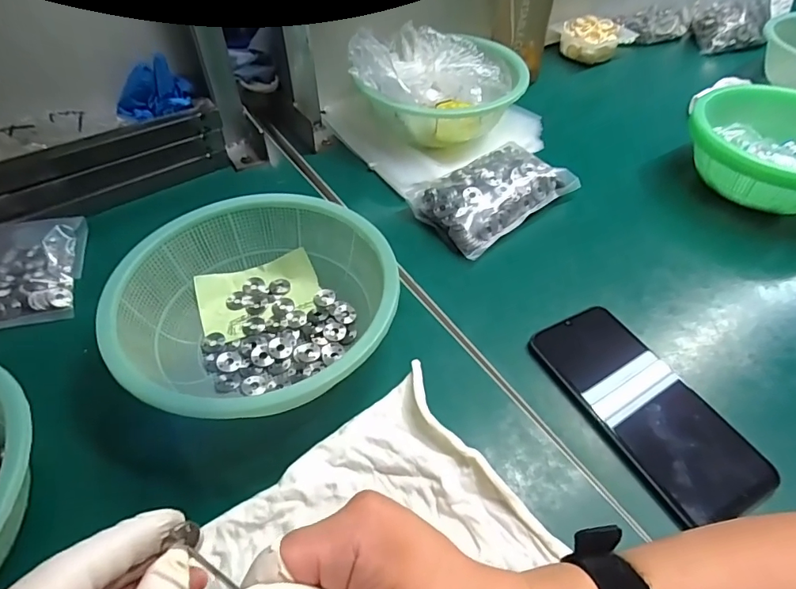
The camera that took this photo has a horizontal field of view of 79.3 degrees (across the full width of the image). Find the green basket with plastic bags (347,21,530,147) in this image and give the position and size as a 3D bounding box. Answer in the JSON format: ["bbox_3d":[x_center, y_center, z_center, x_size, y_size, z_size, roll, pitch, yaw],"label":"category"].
[{"bbox_3d":[0.047,-0.232,0.527,0.179,0.090,0.165,9,50,7],"label":"green basket with plastic bags"}]

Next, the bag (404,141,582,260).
[{"bbox_3d":[0.088,-0.100,0.455,0.140,0.031,0.093,-32,57,-25],"label":"bag"}]

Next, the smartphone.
[{"bbox_3d":[0.162,0.071,0.318,0.074,0.014,0.151,-21,53,-17],"label":"smartphone"}]

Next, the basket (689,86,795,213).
[{"bbox_3d":[0.356,-0.130,0.456,0.148,0.074,0.150,-31,56,-24],"label":"basket"}]

